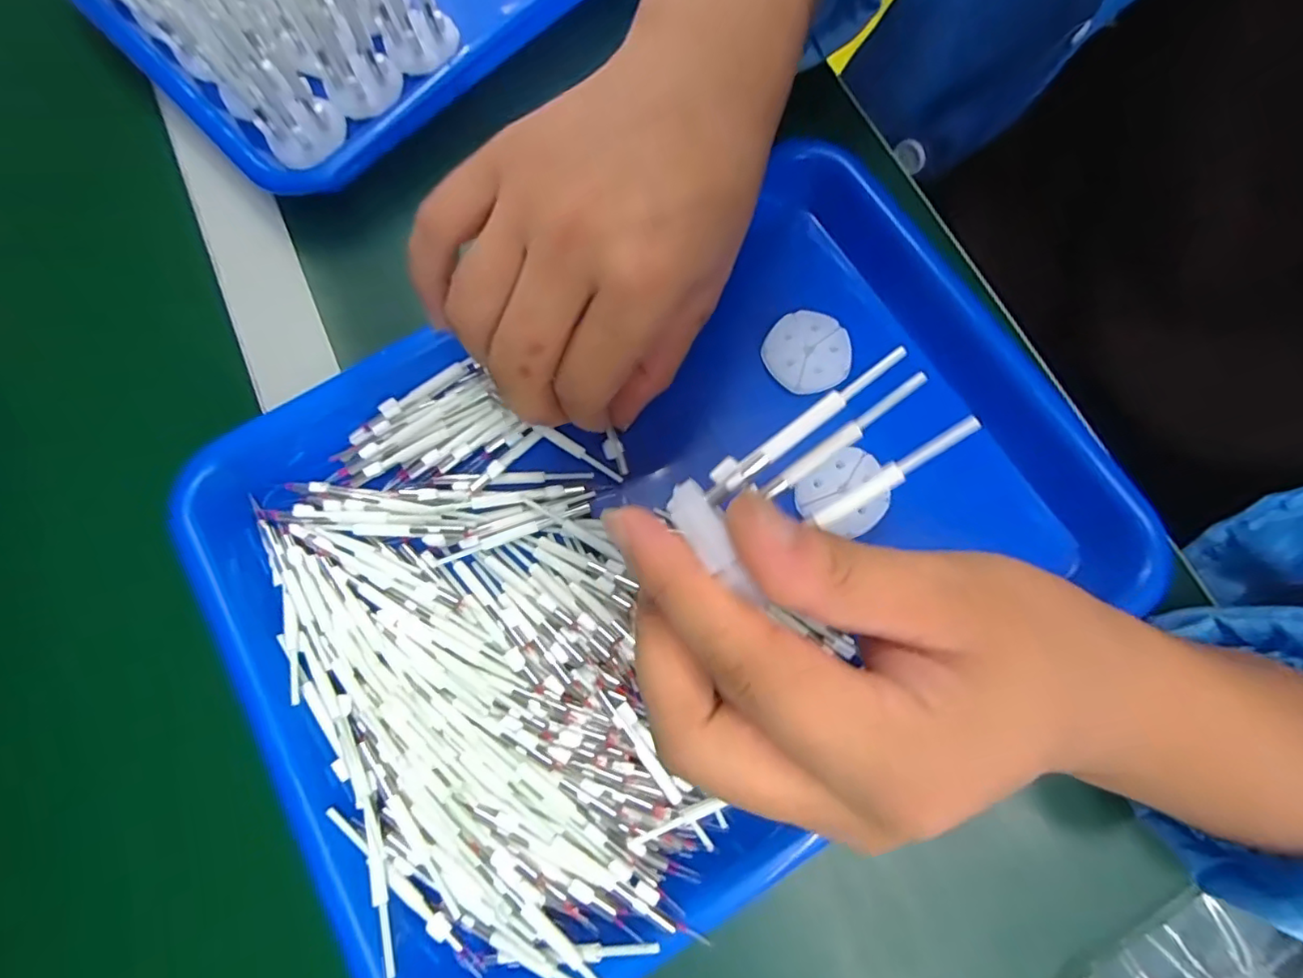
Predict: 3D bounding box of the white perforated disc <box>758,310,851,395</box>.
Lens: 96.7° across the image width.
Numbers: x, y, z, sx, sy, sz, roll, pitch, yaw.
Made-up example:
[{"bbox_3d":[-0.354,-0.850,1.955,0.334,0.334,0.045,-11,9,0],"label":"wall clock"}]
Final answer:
[{"bbox_3d":[0.070,-0.062,0.260,0.037,0.004,0.037,-1,79,3],"label":"white perforated disc"}]

